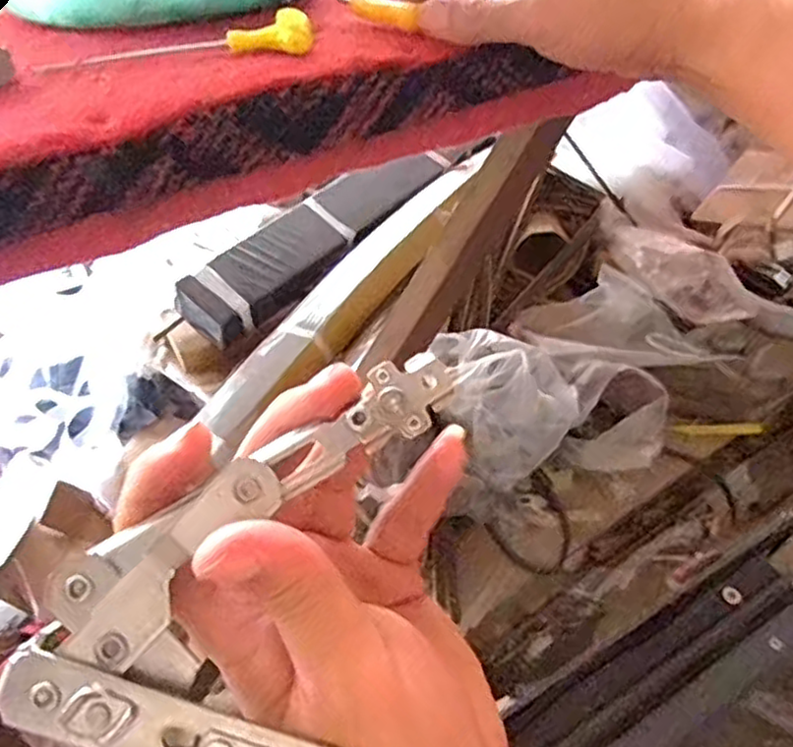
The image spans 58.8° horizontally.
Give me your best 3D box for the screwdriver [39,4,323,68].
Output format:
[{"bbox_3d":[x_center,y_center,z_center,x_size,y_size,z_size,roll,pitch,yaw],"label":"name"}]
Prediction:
[{"bbox_3d":[-0.116,-0.177,0.371,0.143,0.019,0.017,-5,40,-4],"label":"screwdriver"}]

